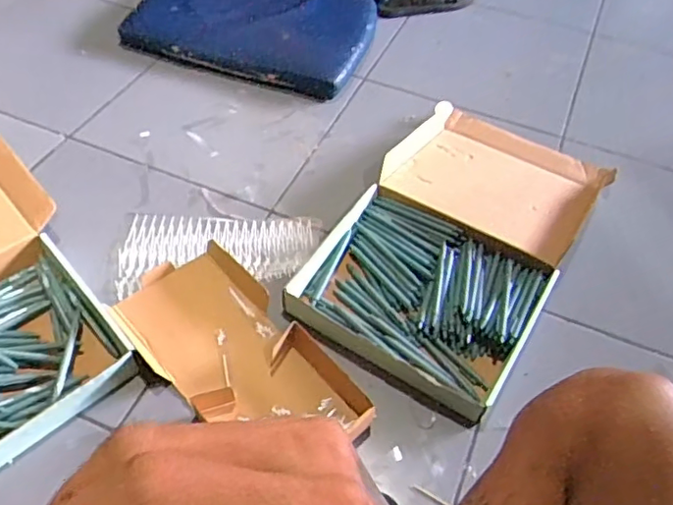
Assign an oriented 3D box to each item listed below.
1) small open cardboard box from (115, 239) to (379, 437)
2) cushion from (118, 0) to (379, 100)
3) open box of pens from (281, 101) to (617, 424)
[{"bbox_3d":[-0.134,0.135,0.769,0.191,0.062,0.366,-31,61,-24],"label":"small open cardboard box"},{"bbox_3d":[-0.165,-0.492,1.208,0.480,0.074,0.306,16,54,8],"label":"cushion"},{"bbox_3d":[0.187,-0.030,0.919,0.332,0.090,0.543,30,57,17],"label":"open box of pens"}]

